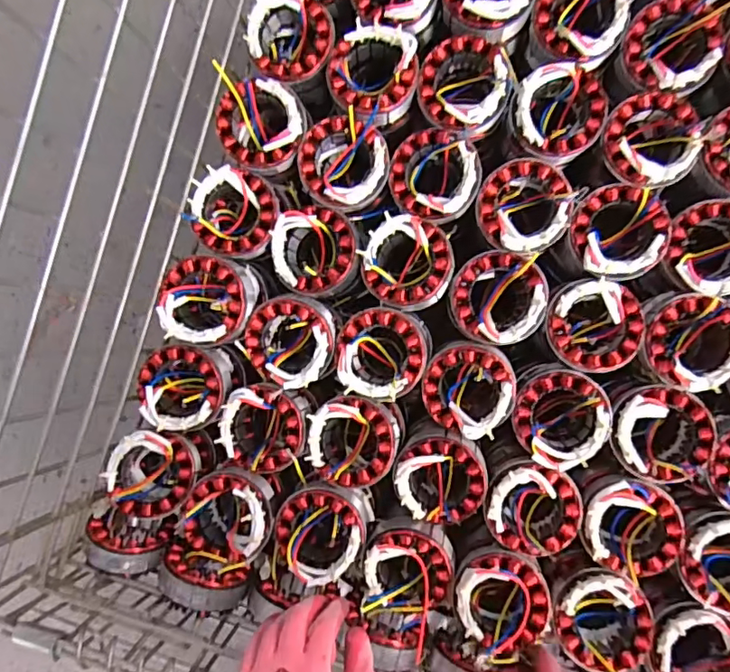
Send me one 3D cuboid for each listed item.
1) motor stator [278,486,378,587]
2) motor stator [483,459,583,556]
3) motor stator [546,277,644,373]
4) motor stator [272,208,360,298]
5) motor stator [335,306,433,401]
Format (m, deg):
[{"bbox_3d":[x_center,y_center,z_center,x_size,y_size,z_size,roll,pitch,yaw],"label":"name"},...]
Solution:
[{"bbox_3d":[-0.040,0.187,0.518,0.084,0.047,0.088,0,90,4],"label":"motor stator"},{"bbox_3d":[0.157,0.160,0.515,0.085,0.062,0.084,15,91,4],"label":"motor stator"},{"bbox_3d":[0.216,-0.010,0.518,0.084,0.060,0.084,0,90,4],"label":"motor stator"},{"bbox_3d":[-0.047,-0.082,0.529,0.081,0.034,0.084,-12,89,4],"label":"motor stator"},{"bbox_3d":[0.018,0.016,0.520,0.089,0.043,0.085,7,91,4],"label":"motor stator"}]

